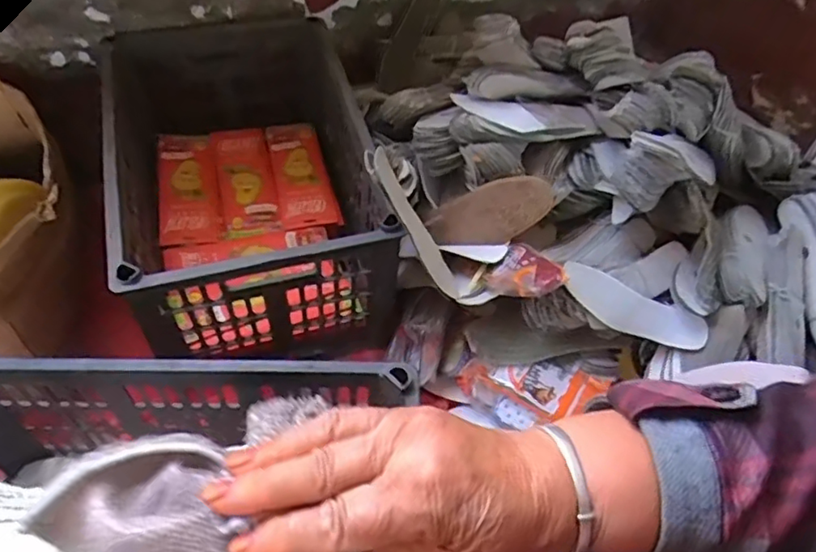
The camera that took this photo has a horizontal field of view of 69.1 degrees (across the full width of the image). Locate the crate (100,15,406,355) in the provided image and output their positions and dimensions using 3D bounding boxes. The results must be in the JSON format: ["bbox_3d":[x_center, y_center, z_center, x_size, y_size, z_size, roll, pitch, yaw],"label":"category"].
[{"bbox_3d":[-0.248,-0.152,0.916,0.334,0.242,0.525,-12,55,-14],"label":"crate"}]

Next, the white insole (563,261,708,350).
[{"bbox_3d":[0.281,0.039,0.742,0.204,0.030,0.062,23,52,-10],"label":"white insole"}]

